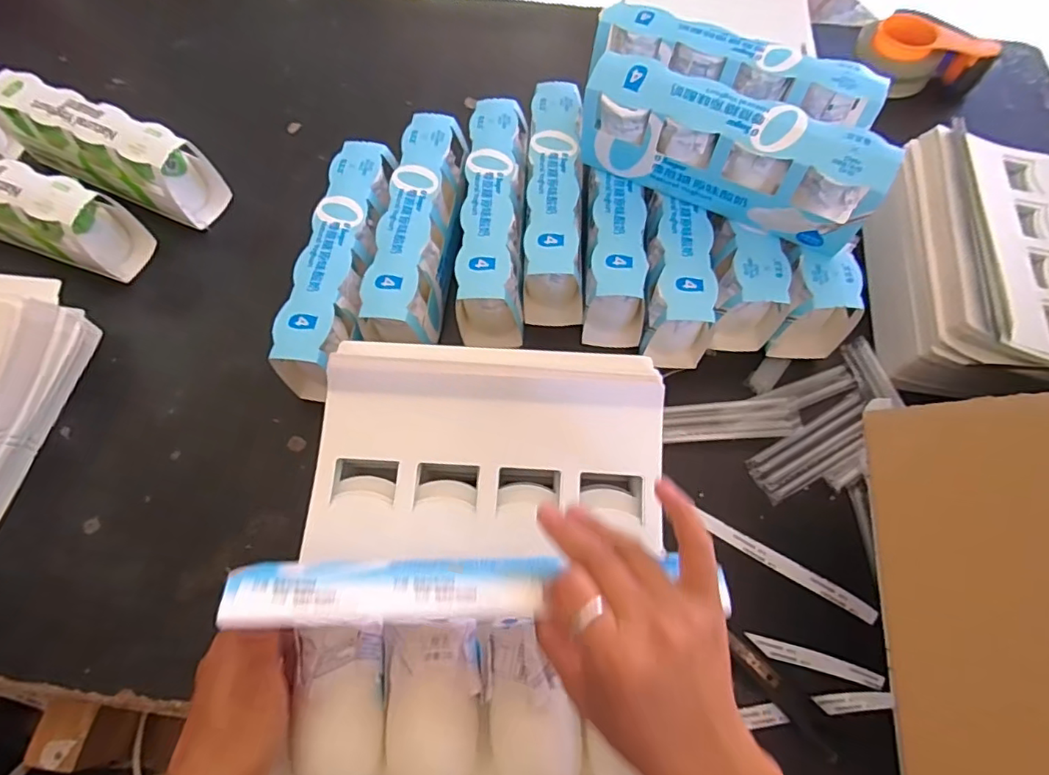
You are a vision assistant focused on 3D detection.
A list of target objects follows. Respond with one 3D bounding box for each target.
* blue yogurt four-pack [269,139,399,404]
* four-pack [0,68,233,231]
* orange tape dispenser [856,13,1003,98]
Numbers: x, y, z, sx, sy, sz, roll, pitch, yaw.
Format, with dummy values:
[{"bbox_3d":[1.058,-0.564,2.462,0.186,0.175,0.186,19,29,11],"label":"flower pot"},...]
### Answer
[{"bbox_3d":[-0.188,-0.124,0.585,0.076,0.093,0.268,5,66,2],"label":"blue yogurt four-pack"},{"bbox_3d":[-0.498,-0.285,0.644,0.275,0.111,0.074,24,67,-3],"label":"four-pack"},{"bbox_3d":[0.537,-0.447,0.749,0.164,0.062,0.086,27,68,11],"label":"orange tape dispenser"}]

